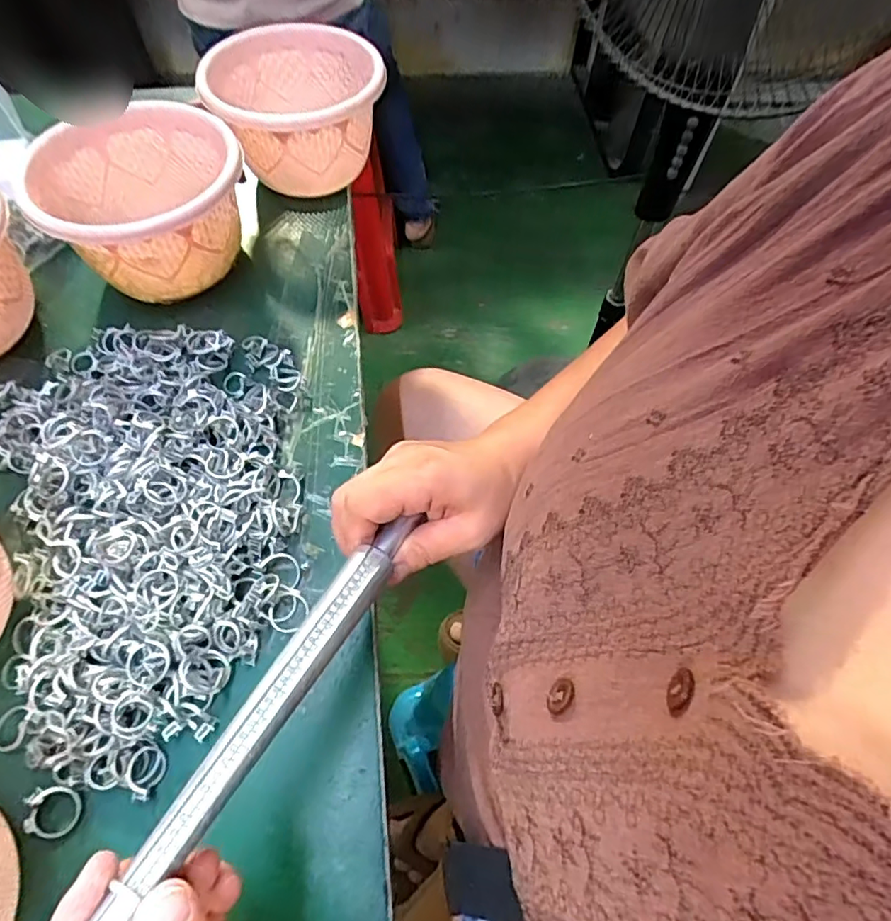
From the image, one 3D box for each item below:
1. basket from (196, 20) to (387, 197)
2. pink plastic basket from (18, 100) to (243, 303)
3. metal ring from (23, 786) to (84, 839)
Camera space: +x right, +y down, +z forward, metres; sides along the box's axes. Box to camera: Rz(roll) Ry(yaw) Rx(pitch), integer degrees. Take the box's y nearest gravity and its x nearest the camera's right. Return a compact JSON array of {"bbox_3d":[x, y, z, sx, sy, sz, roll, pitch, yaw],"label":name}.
[{"bbox_3d":[-0.126,-0.291,0.486,0.132,0.100,0.126,-16,61,-10],"label":"basket"},{"bbox_3d":[-0.219,-0.185,0.425,0.134,0.089,0.132,-6,60,-5],"label":"pink plastic basket"},{"bbox_3d":[-0.189,0.170,0.270,0.024,0.004,0.022,3,75,-9],"label":"metal ring"}]

